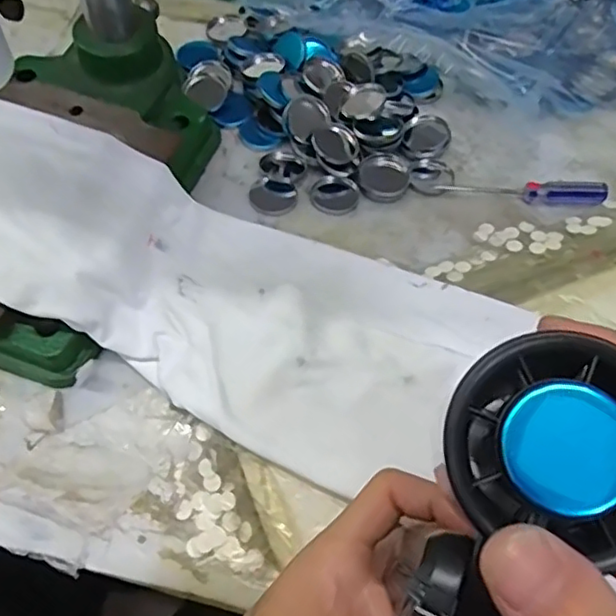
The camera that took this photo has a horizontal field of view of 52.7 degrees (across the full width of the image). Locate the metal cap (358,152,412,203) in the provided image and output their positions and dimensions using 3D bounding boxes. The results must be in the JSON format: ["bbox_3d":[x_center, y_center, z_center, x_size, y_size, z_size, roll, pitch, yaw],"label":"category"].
[{"bbox_3d":[0.049,-0.087,0.403,0.032,0.011,0.034,-25,65,-15],"label":"metal cap"}]

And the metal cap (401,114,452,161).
[{"bbox_3d":[0.080,-0.116,0.426,0.030,0.013,0.033,1,61,-2],"label":"metal cap"}]

